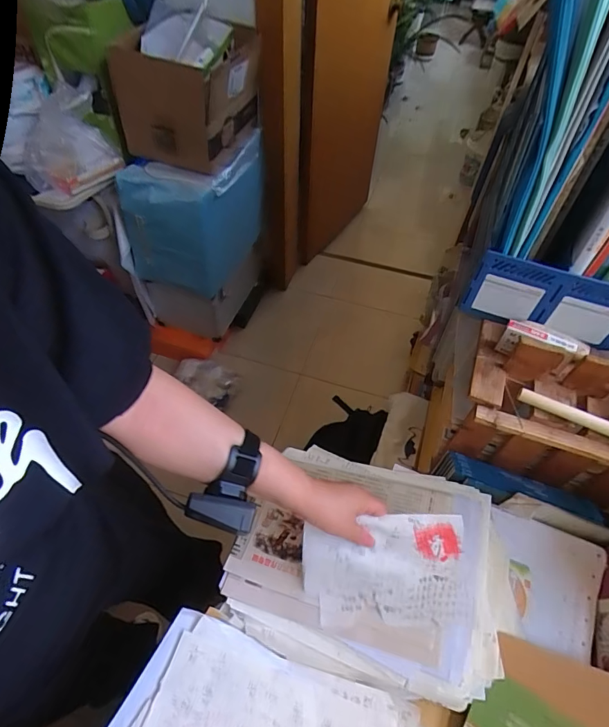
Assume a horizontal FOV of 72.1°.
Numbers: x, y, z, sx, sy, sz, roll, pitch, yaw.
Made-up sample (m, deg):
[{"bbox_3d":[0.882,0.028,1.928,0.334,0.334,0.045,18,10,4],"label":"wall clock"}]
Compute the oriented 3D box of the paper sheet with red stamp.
[{"bbox_3d":[0.092,0.251,0.510,0.197,0.023,0.129,-5,92,17],"label":"paper sheet with red stamp"}]

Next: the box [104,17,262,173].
[{"bbox_3d":[-0.334,-0.784,1.212,0.308,0.264,0.366,19,55,12],"label":"box"}]

